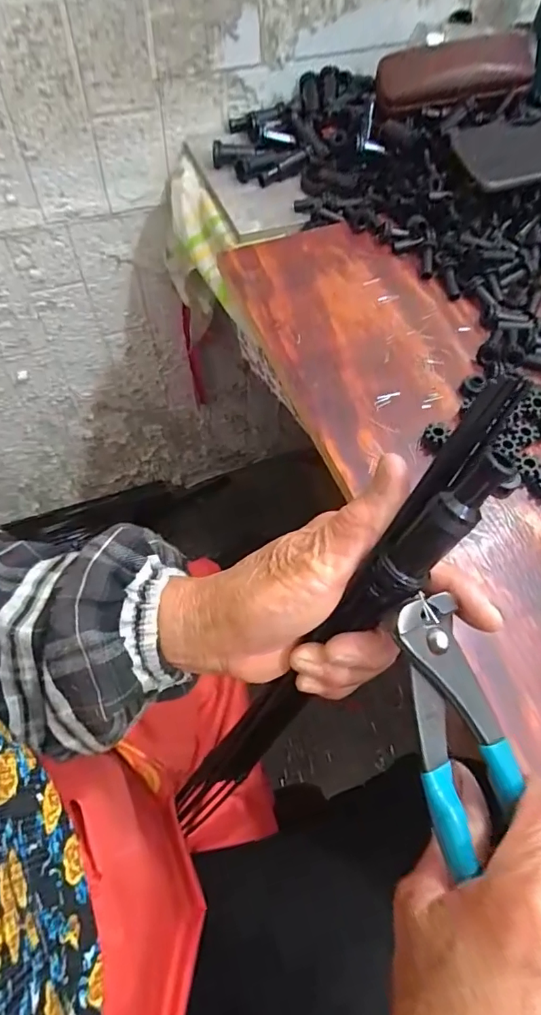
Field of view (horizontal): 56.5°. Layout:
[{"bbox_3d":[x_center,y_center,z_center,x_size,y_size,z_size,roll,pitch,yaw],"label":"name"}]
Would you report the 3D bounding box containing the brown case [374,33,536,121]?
[{"bbox_3d":[0.191,-0.449,0.517,0.155,0.039,0.062,-1,61,-3],"label":"brown case"}]

